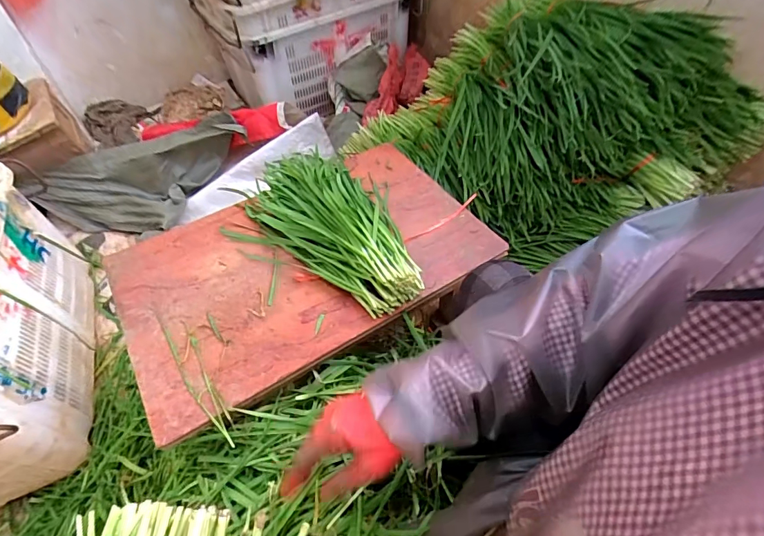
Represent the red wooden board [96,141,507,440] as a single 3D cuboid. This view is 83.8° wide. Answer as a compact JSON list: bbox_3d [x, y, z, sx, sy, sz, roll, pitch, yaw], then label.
[{"bbox_3d":[-0.132,-0.022,0.733,0.591,0.039,0.390,-28,55,-18],"label":"red wooden board"}]

